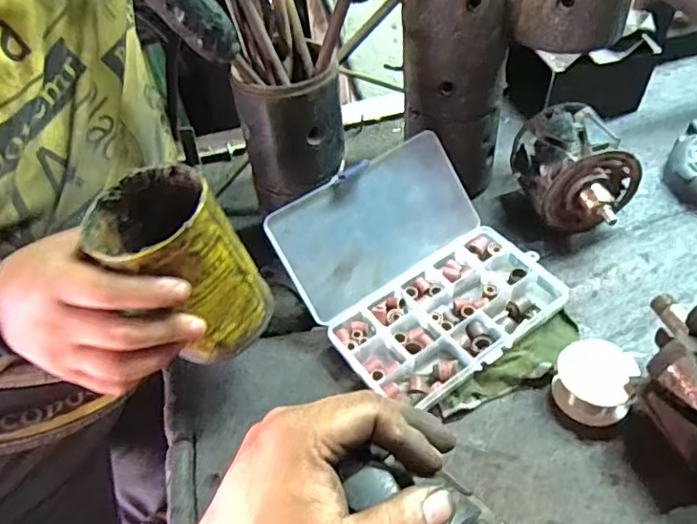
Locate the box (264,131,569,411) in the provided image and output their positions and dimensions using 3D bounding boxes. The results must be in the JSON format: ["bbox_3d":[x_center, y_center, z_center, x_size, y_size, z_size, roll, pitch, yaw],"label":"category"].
[{"bbox_3d":[0.055,0.000,0.449,0.176,0.076,0.171,-31,50,-21],"label":"box"}]

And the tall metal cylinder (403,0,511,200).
[{"bbox_3d":[0.092,-0.170,0.493,0.087,0.210,0.094,4,47,12],"label":"tall metal cylinder"}]

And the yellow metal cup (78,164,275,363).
[{"bbox_3d":[-0.105,0.004,0.354,0.082,0.109,0.074,13,49,19],"label":"yellow metal cup"}]

